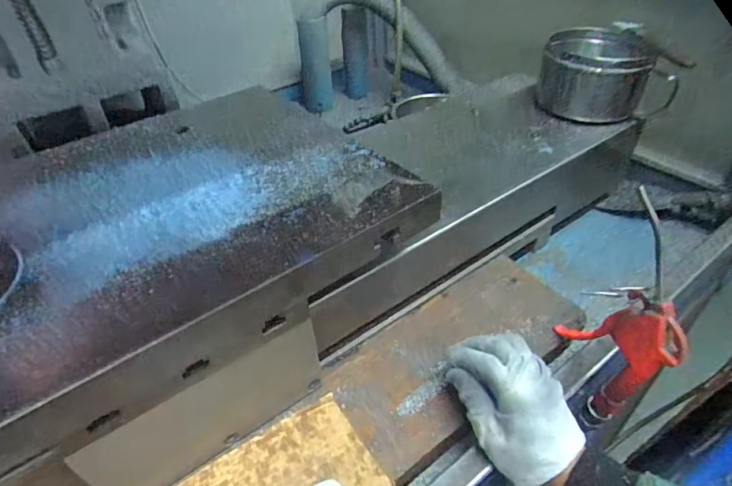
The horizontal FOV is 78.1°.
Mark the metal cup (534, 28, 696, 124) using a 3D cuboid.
[{"bbox_3d":[0.322,-0.230,0.616,0.154,0.084,0.157,12,43,15],"label":"metal cup"}]

